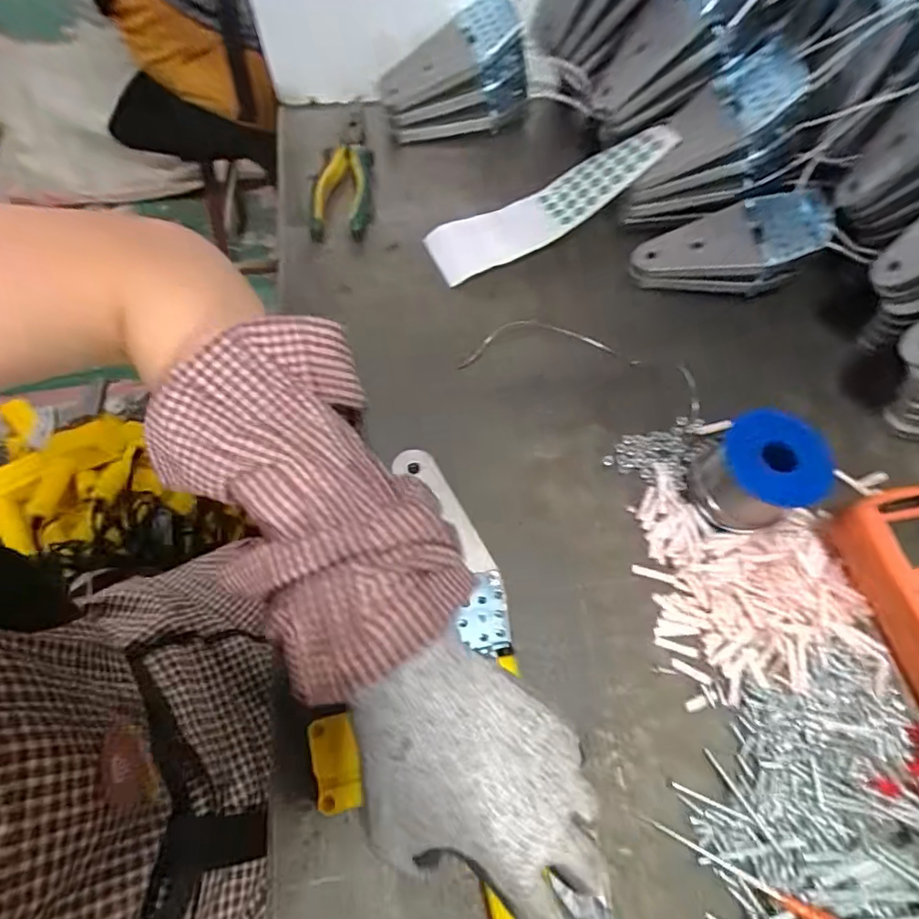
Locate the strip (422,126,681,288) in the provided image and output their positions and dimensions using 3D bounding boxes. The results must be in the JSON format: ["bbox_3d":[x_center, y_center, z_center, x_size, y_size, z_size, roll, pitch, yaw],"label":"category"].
[{"bbox_3d":[0.073,-0.222,0.460,0.207,0.063,0.061,-21,67,-11],"label":"strip"}]

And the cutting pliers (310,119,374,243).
[{"bbox_3d":[-0.110,-0.271,0.498,0.057,0.020,0.164,1,66,-1],"label":"cutting pliers"}]

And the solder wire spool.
[{"bbox_3d":[0.197,0.009,0.353,0.062,0.058,0.062,1,66,-2],"label":"solder wire spool"}]

